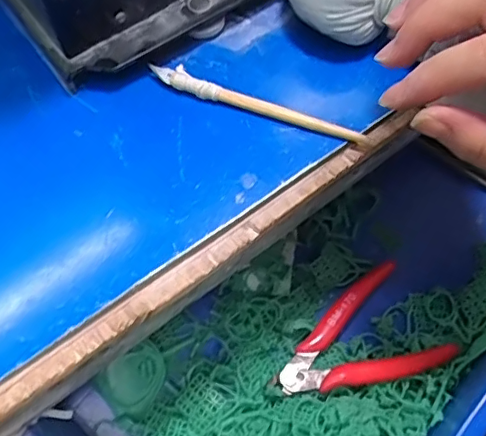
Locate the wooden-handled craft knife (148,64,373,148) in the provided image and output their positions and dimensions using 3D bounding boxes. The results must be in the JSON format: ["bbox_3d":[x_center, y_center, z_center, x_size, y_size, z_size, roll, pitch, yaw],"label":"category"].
[{"bbox_3d":[0.007,-0.055,0.277,0.114,0.008,0.014,24,66,11],"label":"wooden-handled craft knife"}]

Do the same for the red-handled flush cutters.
[{"bbox_3d":[0.073,0.079,0.366,0.108,0.012,0.074,-22,67,-11],"label":"red-handled flush cutters"}]

